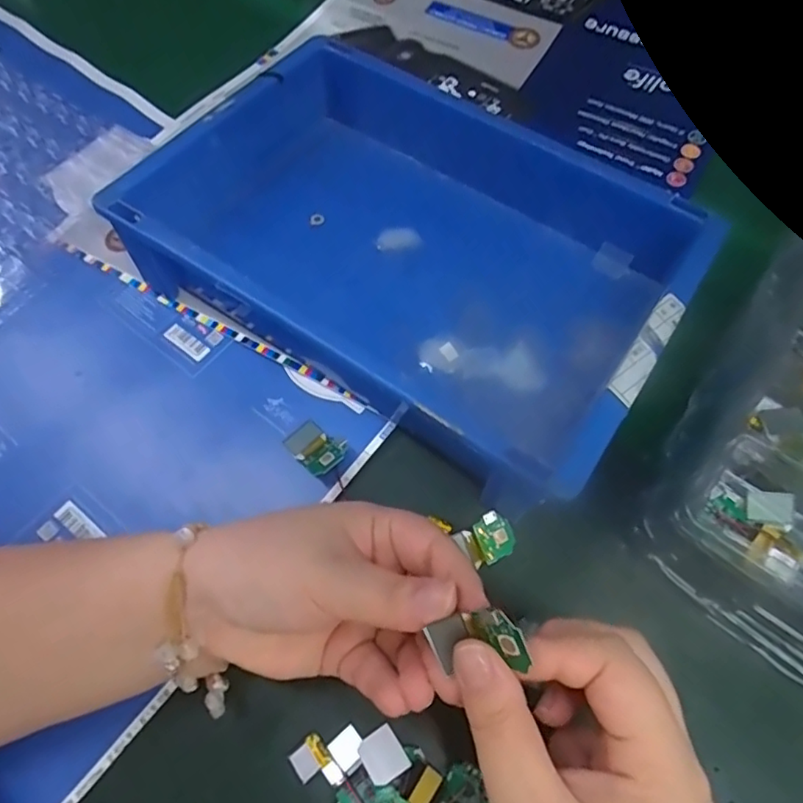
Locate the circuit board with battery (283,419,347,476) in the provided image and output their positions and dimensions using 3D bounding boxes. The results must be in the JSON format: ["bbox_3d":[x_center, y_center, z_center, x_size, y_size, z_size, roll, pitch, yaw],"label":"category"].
[{"bbox_3d":[-0.048,0.026,0.322,0.023,0.005,0.038,-47,48,-14],"label":"circuit board with battery"}]

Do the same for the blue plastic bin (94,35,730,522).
[{"bbox_3d":[0.010,-0.094,0.359,0.303,0.068,0.211,33,67,15],"label":"blue plastic bin"}]

